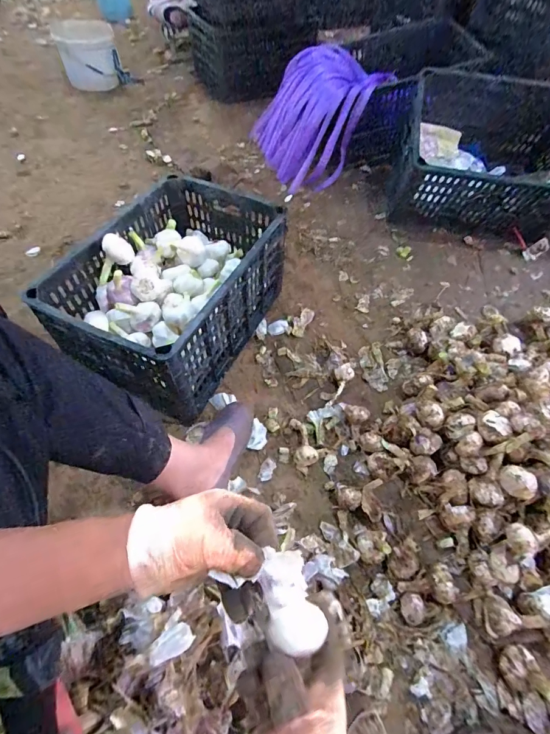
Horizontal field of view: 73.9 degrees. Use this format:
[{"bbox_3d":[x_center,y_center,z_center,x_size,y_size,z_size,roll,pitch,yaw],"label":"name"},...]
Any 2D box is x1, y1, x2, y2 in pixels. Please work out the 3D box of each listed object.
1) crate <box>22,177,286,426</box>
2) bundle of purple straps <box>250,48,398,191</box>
[{"bbox_3d":[-0.203,-0.165,0.777,0.309,0.227,0.458,22,58,12],"label":"crate"},{"bbox_3d":[0.135,-0.785,1.162,0.320,0.277,0.331,-18,60,-13],"label":"bundle of purple straps"}]

